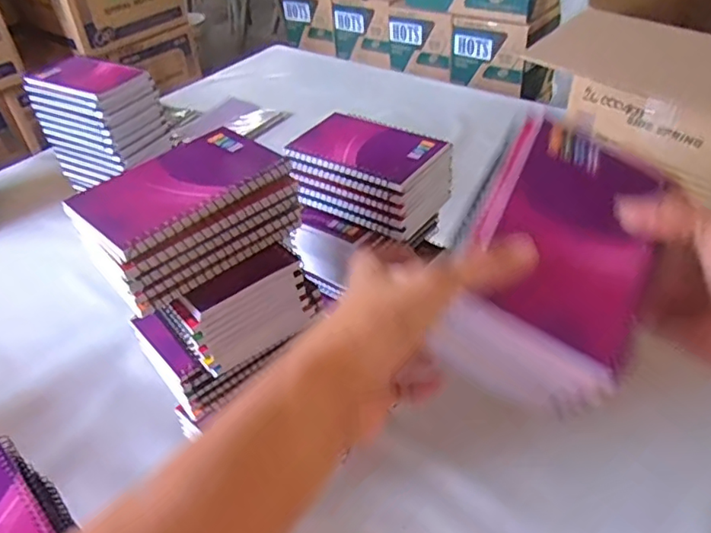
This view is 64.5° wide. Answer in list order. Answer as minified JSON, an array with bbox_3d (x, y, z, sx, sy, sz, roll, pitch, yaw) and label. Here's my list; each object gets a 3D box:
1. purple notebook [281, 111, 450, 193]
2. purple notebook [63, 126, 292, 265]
[{"bbox_3d":[0.011,-0.106,0.510,0.123,0.015,0.083,23,48,27],"label":"purple notebook"},{"bbox_3d":[-0.117,-0.056,0.374,0.133,0.011,0.082,-34,49,-30],"label":"purple notebook"}]

